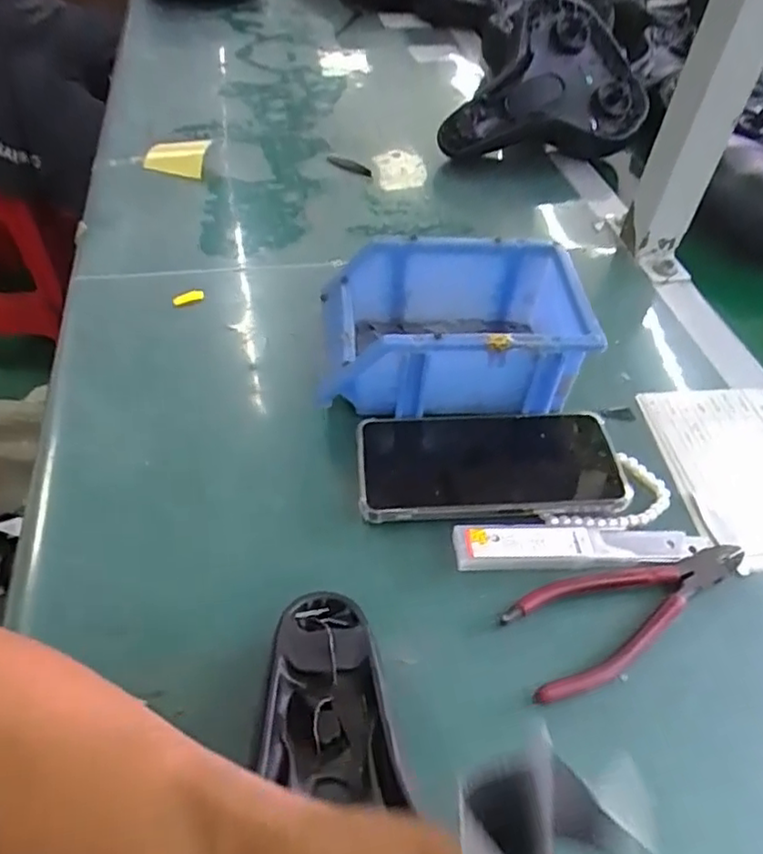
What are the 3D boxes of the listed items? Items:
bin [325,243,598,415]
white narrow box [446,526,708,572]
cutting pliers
[{"bbox_3d":[0.048,-0.068,0.453,0.172,0.077,0.120,0,49,-5],"label":"bin"},{"bbox_3d":[0.120,0.070,0.377,0.154,0.013,0.026,0,49,-5],"label":"white narrow box"},{"bbox_3d":[0.140,0.099,0.360,0.156,0.010,0.056,-18,52,-20],"label":"cutting pliers"}]

